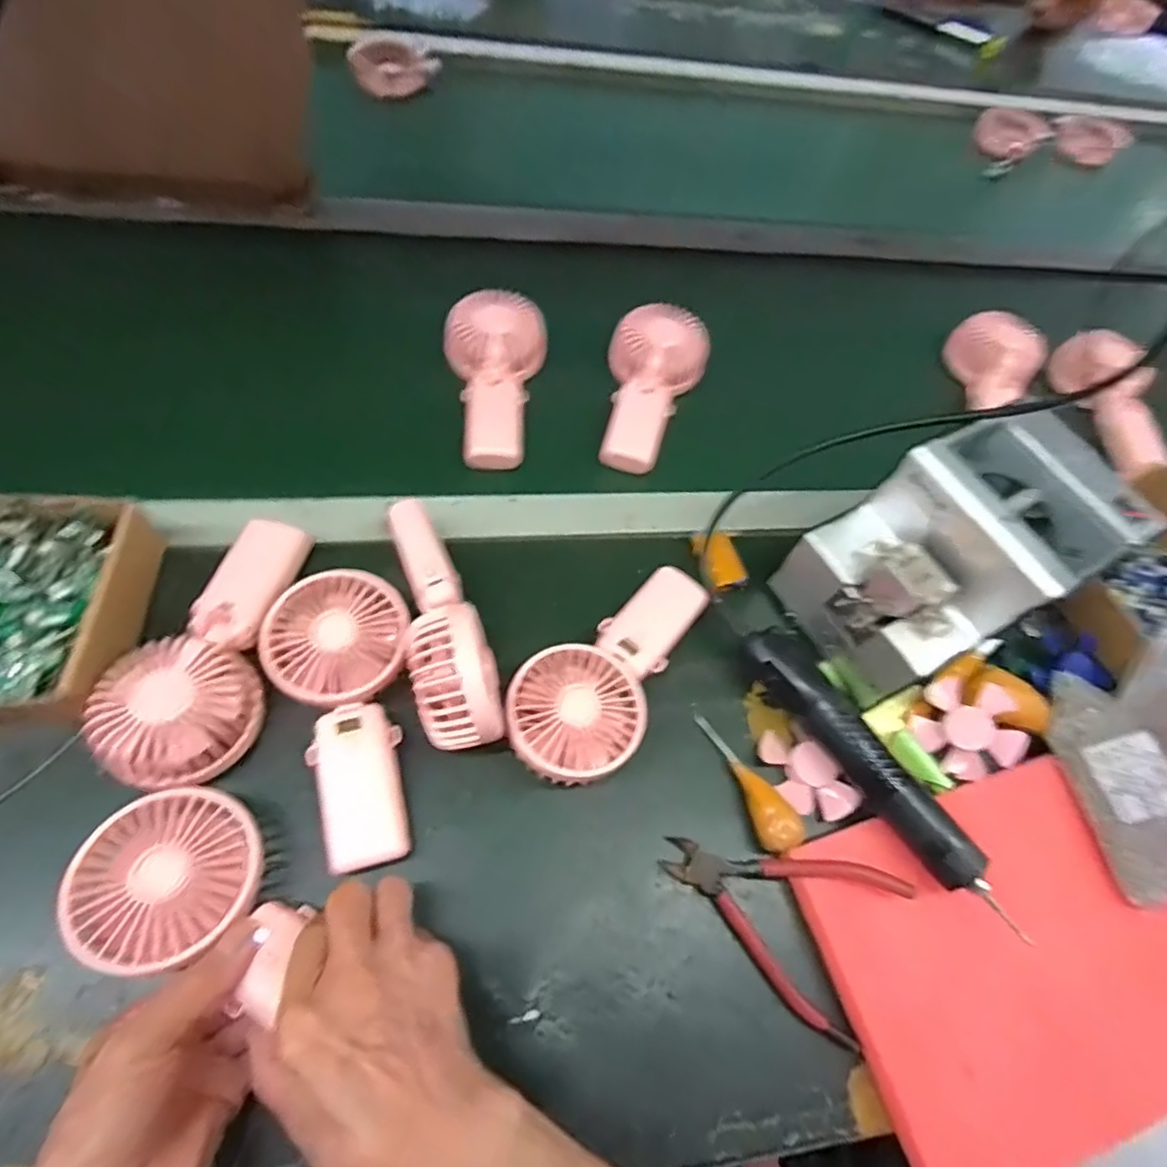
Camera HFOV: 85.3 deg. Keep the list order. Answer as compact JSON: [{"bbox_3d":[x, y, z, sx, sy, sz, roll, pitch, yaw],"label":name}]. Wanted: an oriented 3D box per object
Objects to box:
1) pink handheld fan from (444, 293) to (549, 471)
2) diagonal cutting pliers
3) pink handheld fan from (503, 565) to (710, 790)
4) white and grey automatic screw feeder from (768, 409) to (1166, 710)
[{"bbox_3d":[-0.083,-0.183,0.577,0.088,0.046,0.172,2,75,-1],"label":"pink handheld fan"},{"bbox_3d":[0.120,0.198,0.394,0.141,0.020,0.096,30,62,9],"label":"diagonal cutting pliers"},{"bbox_3d":[0.020,0.056,0.452,0.088,0.051,0.188,31,64,11],"label":"pink handheld fan"},{"bbox_3d":[0.262,-0.019,0.462,0.181,0.140,0.126,-25,68,-17],"label":"white and grey automatic screw feeder"}]

